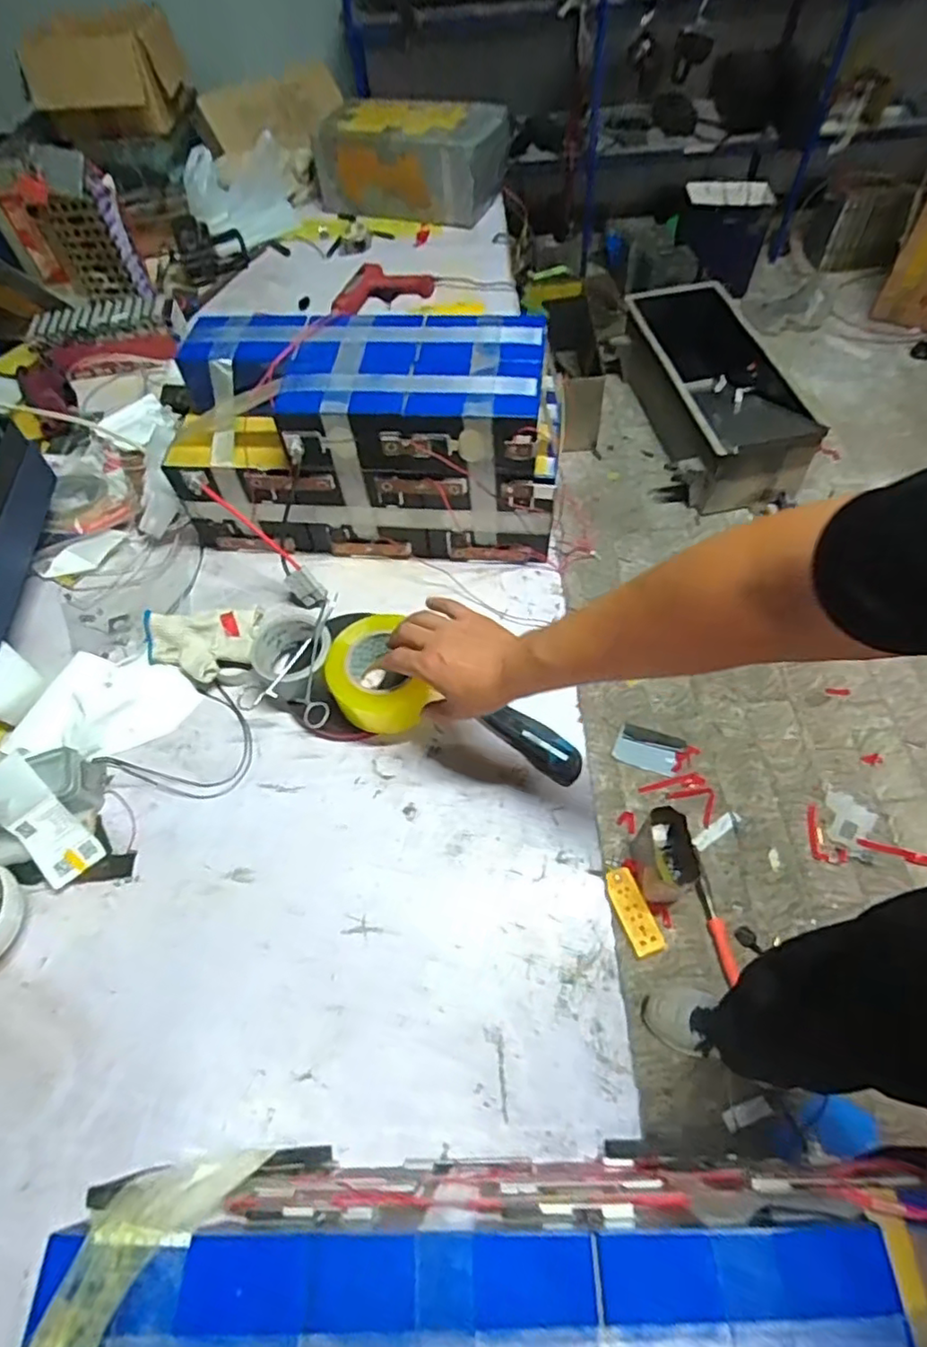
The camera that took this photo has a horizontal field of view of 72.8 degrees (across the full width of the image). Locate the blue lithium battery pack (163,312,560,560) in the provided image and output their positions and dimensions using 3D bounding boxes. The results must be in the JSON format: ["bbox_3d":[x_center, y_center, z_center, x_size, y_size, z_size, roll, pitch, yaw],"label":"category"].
[{"bbox_3d":[-0.126,-0.308,0.831,0.495,0.221,0.208,2,59,5],"label":"blue lithium battery pack"}]

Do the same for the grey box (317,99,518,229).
[{"bbox_3d":[-0.121,-1.133,1.381,0.387,0.147,0.242,22,63,17],"label":"grey box"}]

